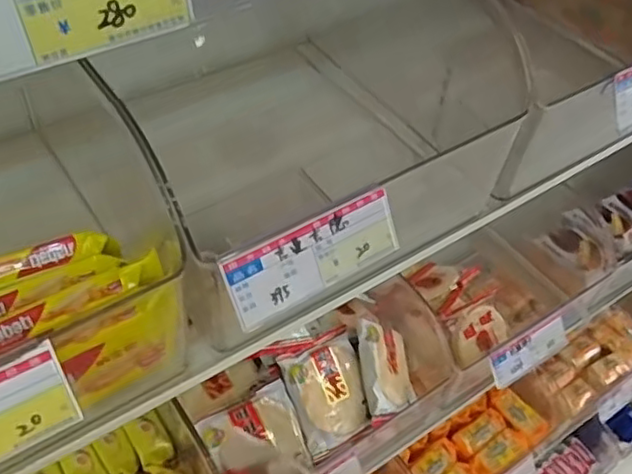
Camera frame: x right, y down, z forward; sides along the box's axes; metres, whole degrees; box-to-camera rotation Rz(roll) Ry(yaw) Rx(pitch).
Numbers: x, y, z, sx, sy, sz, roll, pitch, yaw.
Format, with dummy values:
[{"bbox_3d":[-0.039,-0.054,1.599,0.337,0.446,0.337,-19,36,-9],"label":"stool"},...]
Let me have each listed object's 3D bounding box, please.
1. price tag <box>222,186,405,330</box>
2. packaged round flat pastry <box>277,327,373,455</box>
[{"bbox_3d":[0.000,0.011,0.344,0.103,0.039,0.004,-26,22,-25],"label":"price tag"},{"bbox_3d":[0.015,0.141,0.589,0.079,0.011,0.090,-15,78,-34],"label":"packaged round flat pastry"}]

